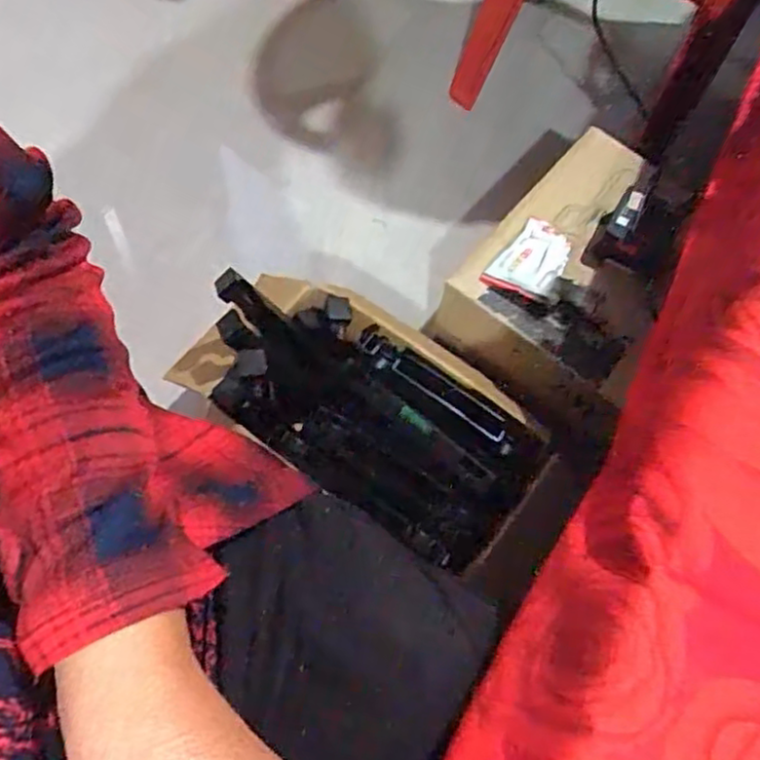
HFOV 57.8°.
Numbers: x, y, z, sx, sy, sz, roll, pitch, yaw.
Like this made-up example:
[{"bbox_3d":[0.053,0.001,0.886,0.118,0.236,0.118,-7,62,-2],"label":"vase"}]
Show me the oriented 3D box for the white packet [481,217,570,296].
[{"bbox_3d":[0.174,-0.135,0.777,0.068,0.018,0.112,37,67,13],"label":"white packet"}]

